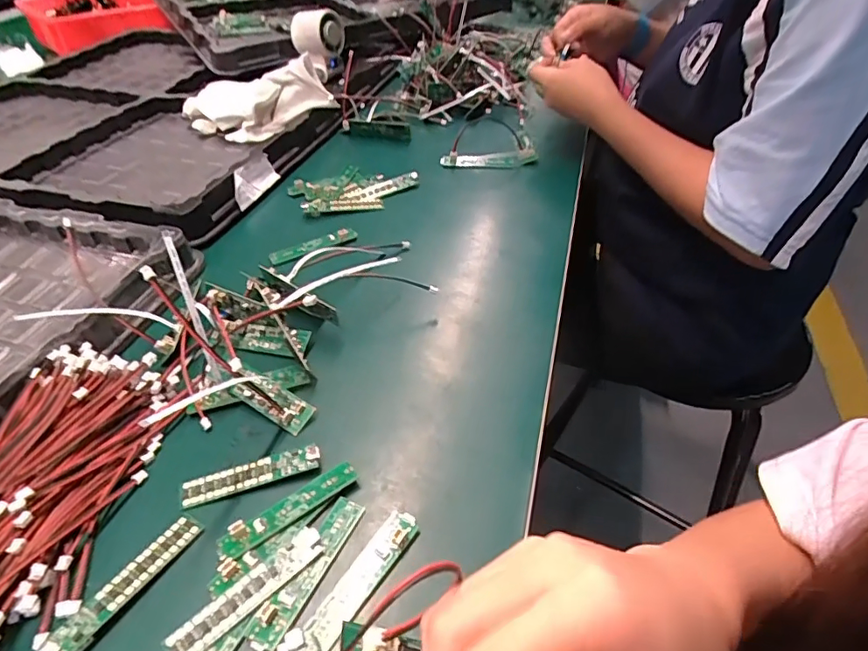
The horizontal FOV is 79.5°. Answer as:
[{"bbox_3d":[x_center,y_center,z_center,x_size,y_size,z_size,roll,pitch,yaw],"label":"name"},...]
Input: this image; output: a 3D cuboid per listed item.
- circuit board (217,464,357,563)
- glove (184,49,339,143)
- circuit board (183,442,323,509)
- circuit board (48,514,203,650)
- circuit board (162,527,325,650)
[{"bbox_3d":[-0.083,0.106,0.303,0.082,0.007,0.019,-27,50,-25],"label":"circuit board"},{"bbox_3d":[-0.236,-0.290,0.675,0.197,0.074,0.101,13,46,13],"label":"glove"},{"bbox_3d":[-0.112,0.091,0.319,0.083,0.005,0.017,-16,53,-9],"label":"circuit board"},{"bbox_3d":[-0.161,0.135,0.276,0.018,0.009,0.080,25,50,23],"label":"circuit board"},{"bbox_3d":[-0.096,0.138,0.270,0.083,0.005,0.017,-32,53,-29],"label":"circuit board"}]

